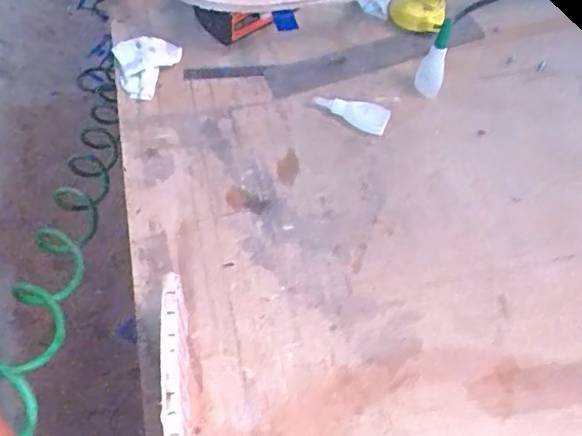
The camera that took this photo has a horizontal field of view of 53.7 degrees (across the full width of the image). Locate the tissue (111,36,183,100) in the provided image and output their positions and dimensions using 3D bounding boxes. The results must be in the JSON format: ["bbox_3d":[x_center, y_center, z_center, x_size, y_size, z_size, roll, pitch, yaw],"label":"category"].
[{"bbox_3d":[-0.160,-0.172,0.658,0.076,0.031,0.075,-14,60,-12],"label":"tissue"}]

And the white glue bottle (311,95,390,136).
[{"bbox_3d":[0.064,-0.113,0.631,0.083,0.029,0.024,16,58,6],"label":"white glue bottle"}]

